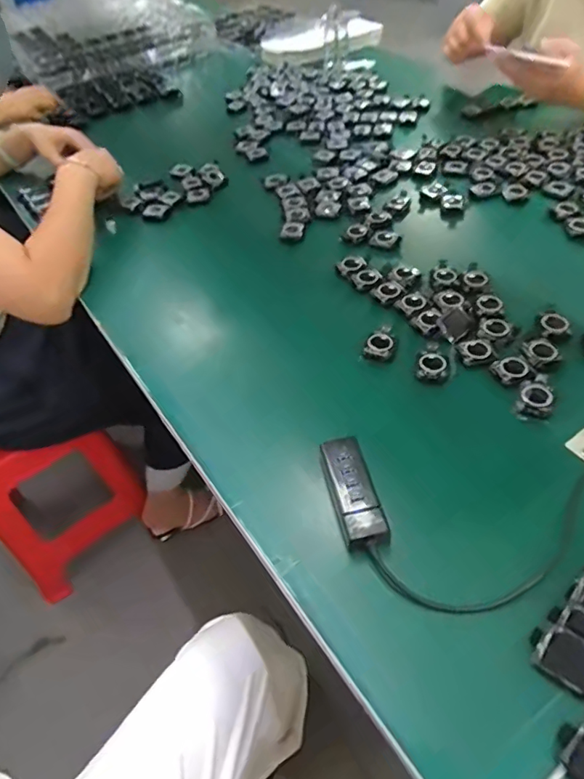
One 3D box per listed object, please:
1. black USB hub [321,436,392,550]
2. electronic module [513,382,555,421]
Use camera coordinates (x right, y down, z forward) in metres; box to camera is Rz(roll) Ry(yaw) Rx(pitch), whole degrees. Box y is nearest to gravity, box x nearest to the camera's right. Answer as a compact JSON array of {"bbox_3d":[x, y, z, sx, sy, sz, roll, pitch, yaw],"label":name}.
[{"bbox_3d":[0.056,0.098,0.477,0.039,0.033,0.107,-12,50,-4],"label":"black USB hub"},{"bbox_3d":[0.253,0.013,0.535,0.034,0.013,0.047,20,55,21],"label":"electronic module"}]

